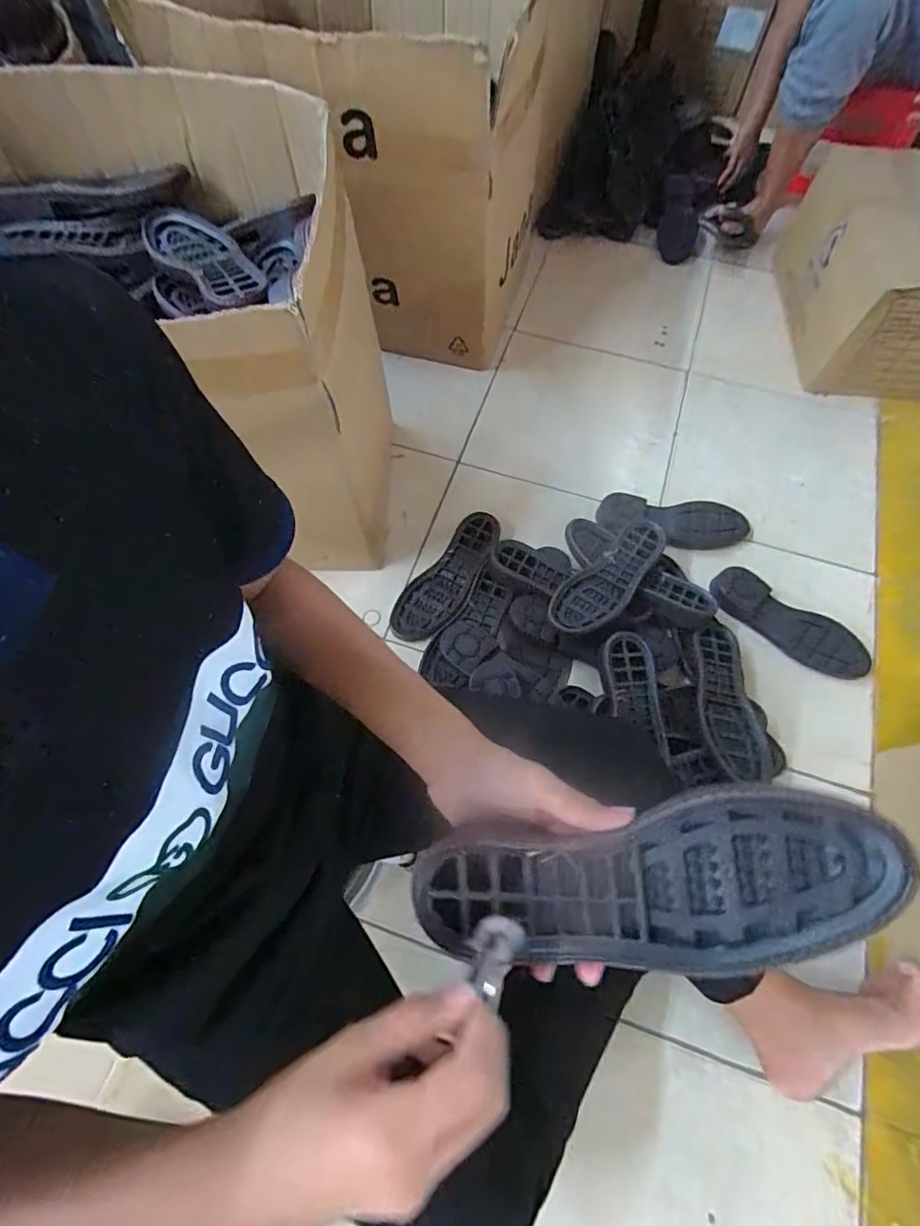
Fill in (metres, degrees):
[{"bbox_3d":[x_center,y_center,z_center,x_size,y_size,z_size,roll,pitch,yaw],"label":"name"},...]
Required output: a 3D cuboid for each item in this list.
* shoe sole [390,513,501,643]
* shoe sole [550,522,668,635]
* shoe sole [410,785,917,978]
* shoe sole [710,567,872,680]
[{"bbox_3d":[-0.020,-0.061,0.962,0.097,0.029,0.270,38,88,18],"label":"shoe sole"},{"bbox_3d":[0.251,-0.059,0.887,0.094,0.035,0.270,41,72,16],"label":"shoe sole"},{"bbox_3d":[0.100,0.156,0.311,0.268,0.047,0.093,-11,66,13],"label":"shoe sole"},{"bbox_3d":[0.571,0.017,0.935,0.273,0.048,0.092,32,72,14],"label":"shoe sole"}]

